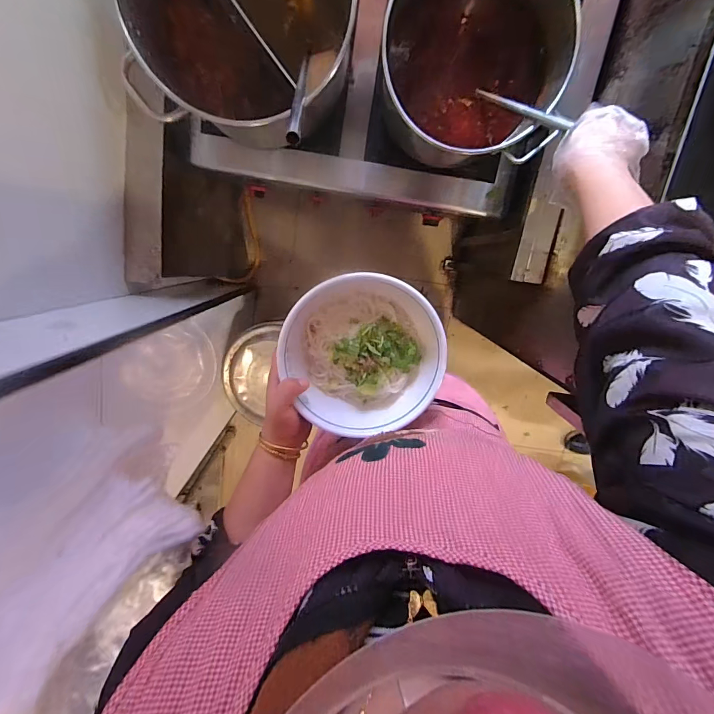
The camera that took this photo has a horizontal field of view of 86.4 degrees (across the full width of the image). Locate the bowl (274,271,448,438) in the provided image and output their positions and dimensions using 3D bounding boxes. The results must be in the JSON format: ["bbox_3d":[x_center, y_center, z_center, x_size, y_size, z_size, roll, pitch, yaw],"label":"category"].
[{"bbox_3d":[0.008,0.000,0.463,0.183,0.065,0.192,0,96,-2],"label":"bowl"}]

